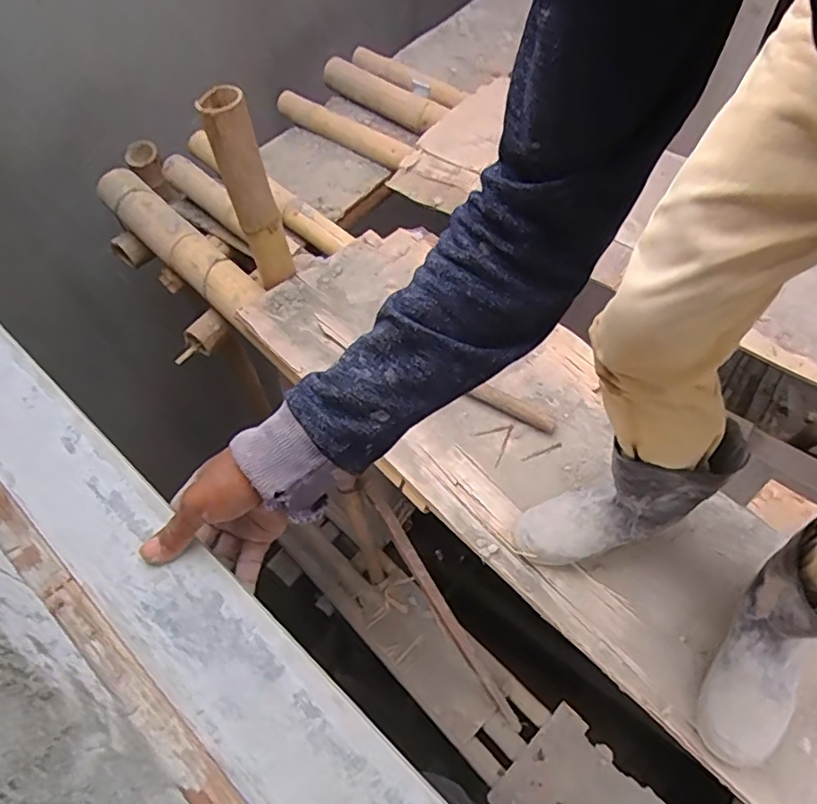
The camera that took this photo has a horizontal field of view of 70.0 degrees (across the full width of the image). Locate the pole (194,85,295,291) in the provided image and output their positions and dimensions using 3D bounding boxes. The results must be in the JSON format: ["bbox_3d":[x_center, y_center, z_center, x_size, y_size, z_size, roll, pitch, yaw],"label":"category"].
[{"bbox_3d":[-0.278,-0.361,1.045,0.083,0.362,0.083,-23,59,-14],"label":"pole"}]

